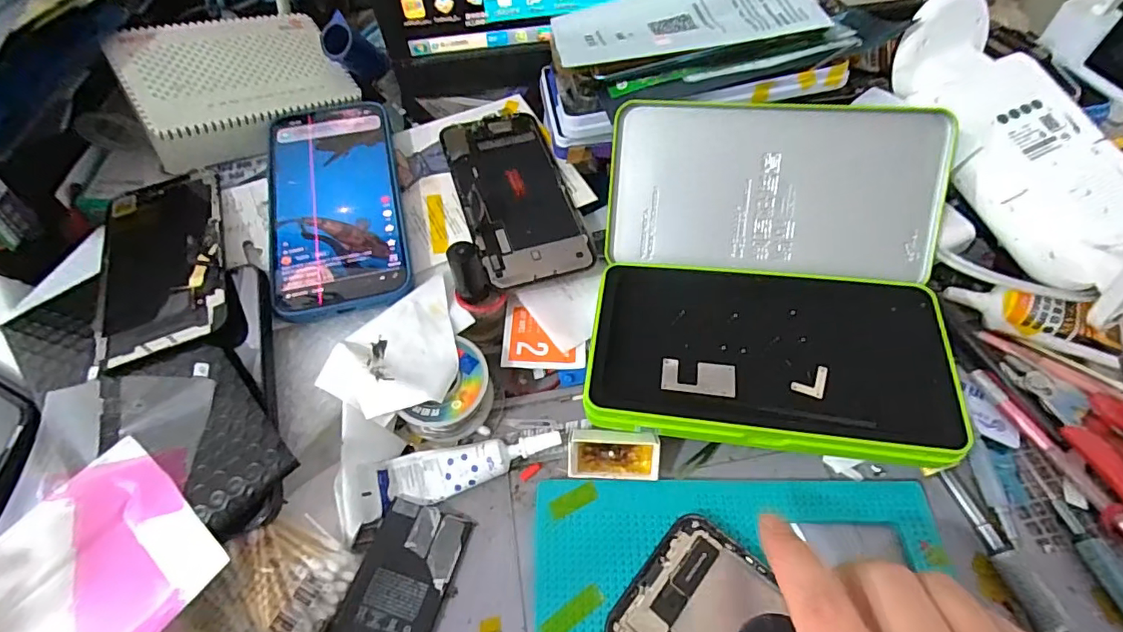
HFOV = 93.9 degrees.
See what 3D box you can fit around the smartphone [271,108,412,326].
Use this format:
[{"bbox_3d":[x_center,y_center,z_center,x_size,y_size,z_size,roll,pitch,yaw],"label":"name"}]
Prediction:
[{"bbox_3d":[-0.145,-0.076,0.340,0.079,0.008,0.163,-11,64,-8],"label":"smartphone"}]

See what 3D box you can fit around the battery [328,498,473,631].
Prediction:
[{"bbox_3d":[-0.082,0.141,0.248,0.044,0.004,0.099,19,55,2],"label":"battery"}]

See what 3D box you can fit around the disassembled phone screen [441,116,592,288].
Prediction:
[{"bbox_3d":[-0.032,-0.086,0.354,0.070,0.009,0.142,-15,64,-12],"label":"disassembled phone screen"}]

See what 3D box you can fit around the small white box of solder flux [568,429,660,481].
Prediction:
[{"bbox_3d":[0.028,0.075,0.282,0.047,0.013,0.026,0,79,8],"label":"small white box of solder flux"}]

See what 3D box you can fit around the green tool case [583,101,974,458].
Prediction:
[{"bbox_3d":[0.117,-0.024,0.299,0.191,0.084,0.187,6,56,8],"label":"green tool case"}]

